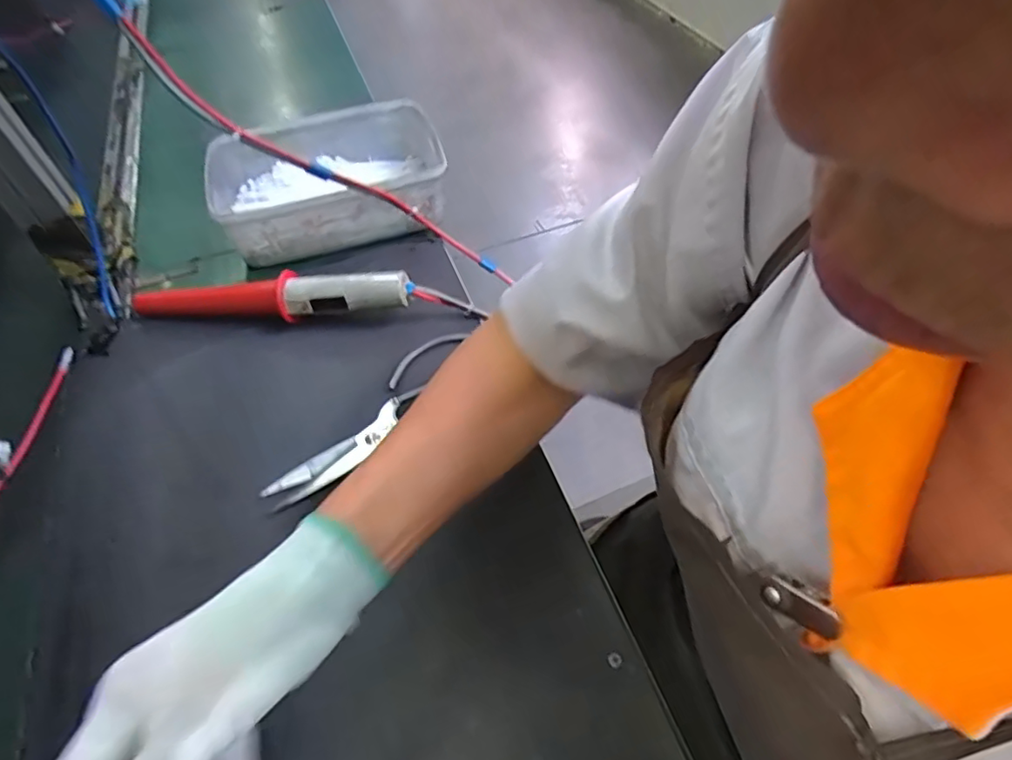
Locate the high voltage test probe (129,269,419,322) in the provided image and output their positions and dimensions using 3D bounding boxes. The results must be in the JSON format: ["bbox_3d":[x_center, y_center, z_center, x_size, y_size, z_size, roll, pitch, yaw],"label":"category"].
[{"bbox_3d":[-0.206,-0.072,0.510,0.251,0.042,0.029,4,52,9],"label":"high voltage test probe"}]

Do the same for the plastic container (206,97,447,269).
[{"bbox_3d":[-0.176,-0.196,0.588,0.229,0.067,0.165,-15,52,-7],"label":"plastic container"}]

